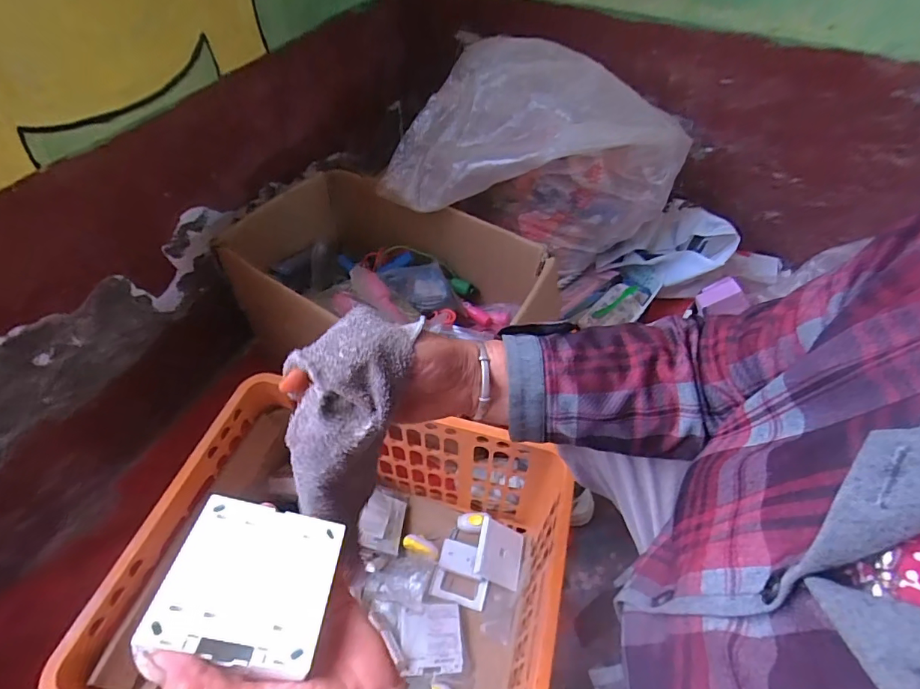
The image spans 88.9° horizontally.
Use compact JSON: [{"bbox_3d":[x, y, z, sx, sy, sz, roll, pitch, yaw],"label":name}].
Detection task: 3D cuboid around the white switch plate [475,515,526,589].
[{"bbox_3d":[0.065,0.328,0.741,0.095,0.014,0.087,36,45,-27],"label":"white switch plate"}]

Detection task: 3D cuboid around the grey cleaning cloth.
[{"bbox_3d":[-0.079,0.061,0.329,0.068,0.065,0.161,14,92,11],"label":"grey cleaning cloth"}]

